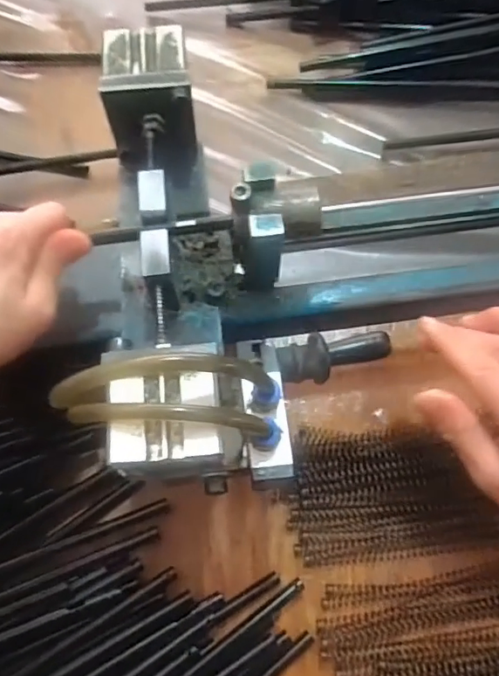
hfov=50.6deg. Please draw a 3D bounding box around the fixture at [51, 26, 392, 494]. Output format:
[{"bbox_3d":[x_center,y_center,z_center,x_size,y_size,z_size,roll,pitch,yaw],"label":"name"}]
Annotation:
[{"bbox_3d":[-0.007,-0.056,0.312,0.151,0.089,0.272,-4,70,-1],"label":"fixture"}]

